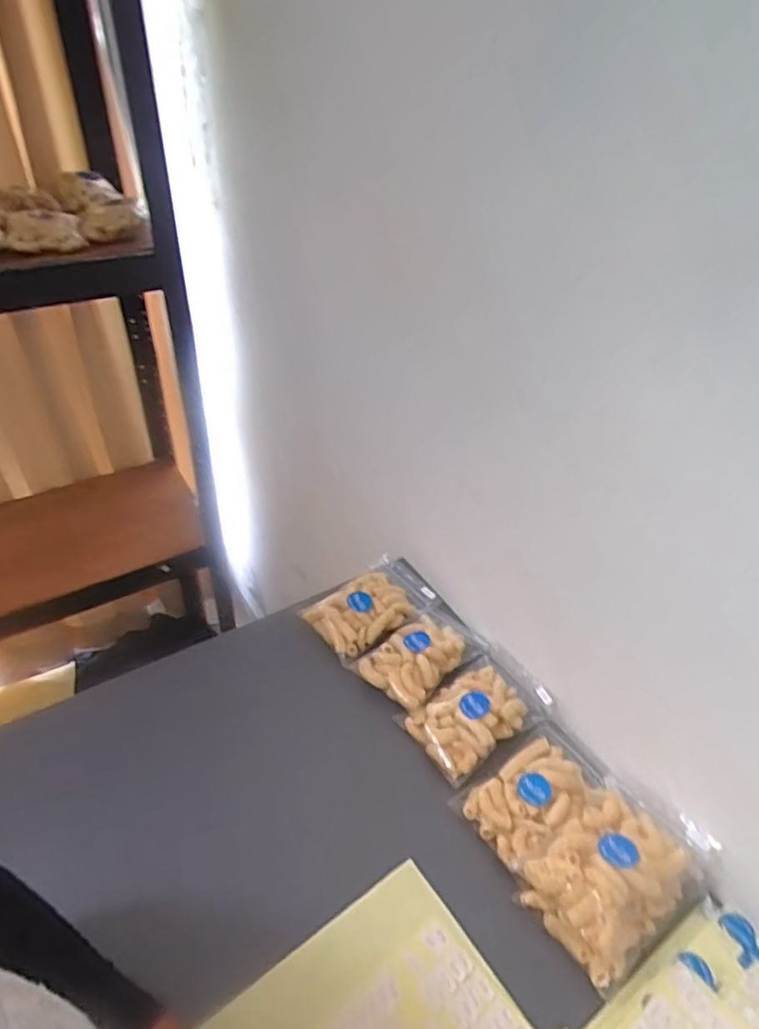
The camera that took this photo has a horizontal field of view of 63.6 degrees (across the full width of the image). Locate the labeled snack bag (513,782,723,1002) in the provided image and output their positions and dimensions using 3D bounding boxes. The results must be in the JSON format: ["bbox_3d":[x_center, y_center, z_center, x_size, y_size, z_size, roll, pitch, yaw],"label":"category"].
[{"bbox_3d":[0.193,0.287,0.492,0.138,0.051,0.106,-26,48,-29],"label":"labeled snack bag"}]

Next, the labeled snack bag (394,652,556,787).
[{"bbox_3d":[0.098,0.193,0.606,0.135,0.034,0.085,-23,46,-26],"label":"labeled snack bag"}]

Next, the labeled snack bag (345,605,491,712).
[{"bbox_3d":[0.047,0.149,0.656,0.132,0.033,0.083,-31,50,-32],"label":"labeled snack bag"}]

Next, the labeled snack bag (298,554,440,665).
[{"bbox_3d":[-0.007,0.104,0.703,0.141,0.029,0.087,-29,50,-32],"label":"labeled snack bag"}]

